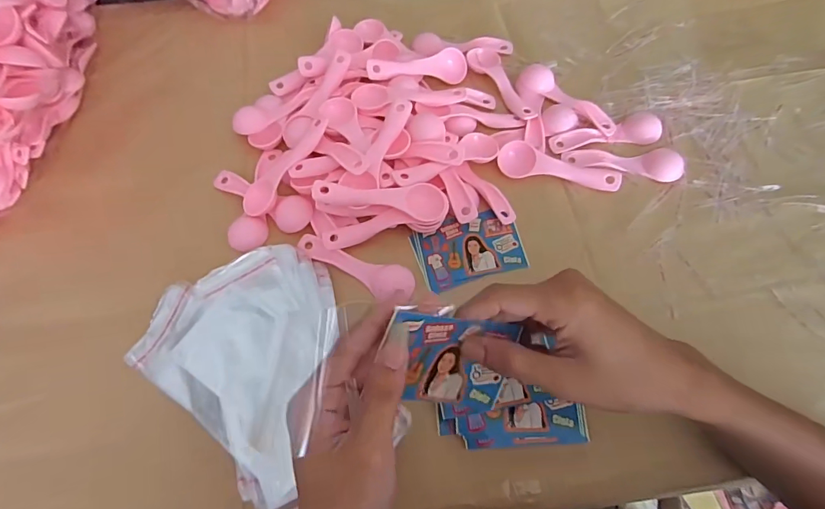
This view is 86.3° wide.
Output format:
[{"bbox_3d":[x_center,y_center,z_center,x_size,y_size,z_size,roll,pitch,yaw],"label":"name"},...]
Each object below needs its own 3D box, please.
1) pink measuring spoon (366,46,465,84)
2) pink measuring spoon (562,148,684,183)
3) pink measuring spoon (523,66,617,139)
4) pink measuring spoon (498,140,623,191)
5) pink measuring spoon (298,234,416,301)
[{"bbox_3d":[0.005,-0.195,0.458,0.109,0.021,0.030,-11,64,-19],"label":"pink measuring spoon"},{"bbox_3d":[0.200,-0.088,0.415,0.106,0.012,0.029,1,65,3],"label":"pink measuring spoon"},{"bbox_3d":[0.156,-0.154,0.443,0.032,0.017,0.108,-40,70,-15],"label":"pink measuring spoon"},{"bbox_3d":[0.137,-0.083,0.412,0.110,0.012,0.035,10,66,7],"label":"pink measuring spoon"},{"bbox_3d":[-0.051,0.012,0.386,0.112,0.016,0.029,20,67,12],"label":"pink measuring spoon"}]

